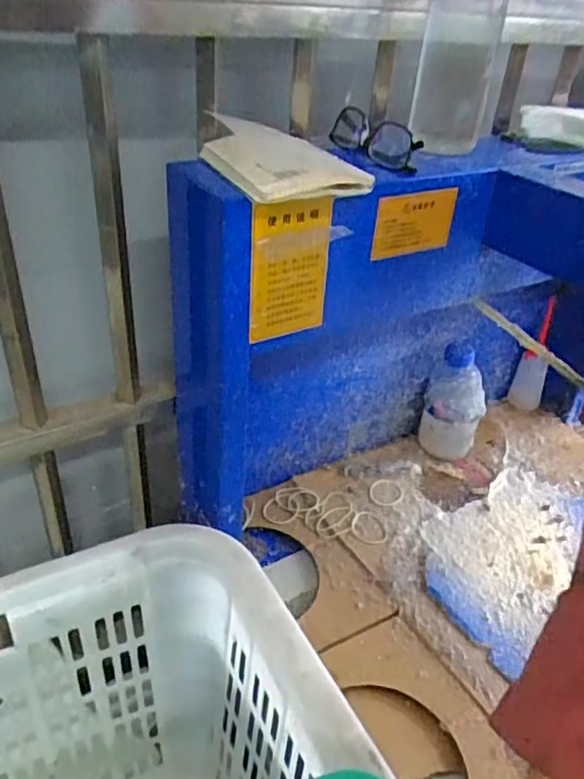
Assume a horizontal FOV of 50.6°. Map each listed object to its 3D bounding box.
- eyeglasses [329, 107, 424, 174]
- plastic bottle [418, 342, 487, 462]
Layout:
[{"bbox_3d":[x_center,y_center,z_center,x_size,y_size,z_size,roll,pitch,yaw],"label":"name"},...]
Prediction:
[{"bbox_3d":[0.082,-0.251,0.619,0.033,0.039,0.139,-11,37,-22],"label":"eyeglasses"},{"bbox_3d":[0.243,0.019,0.924,0.080,0.155,0.096,16,35,14],"label":"plastic bottle"}]

